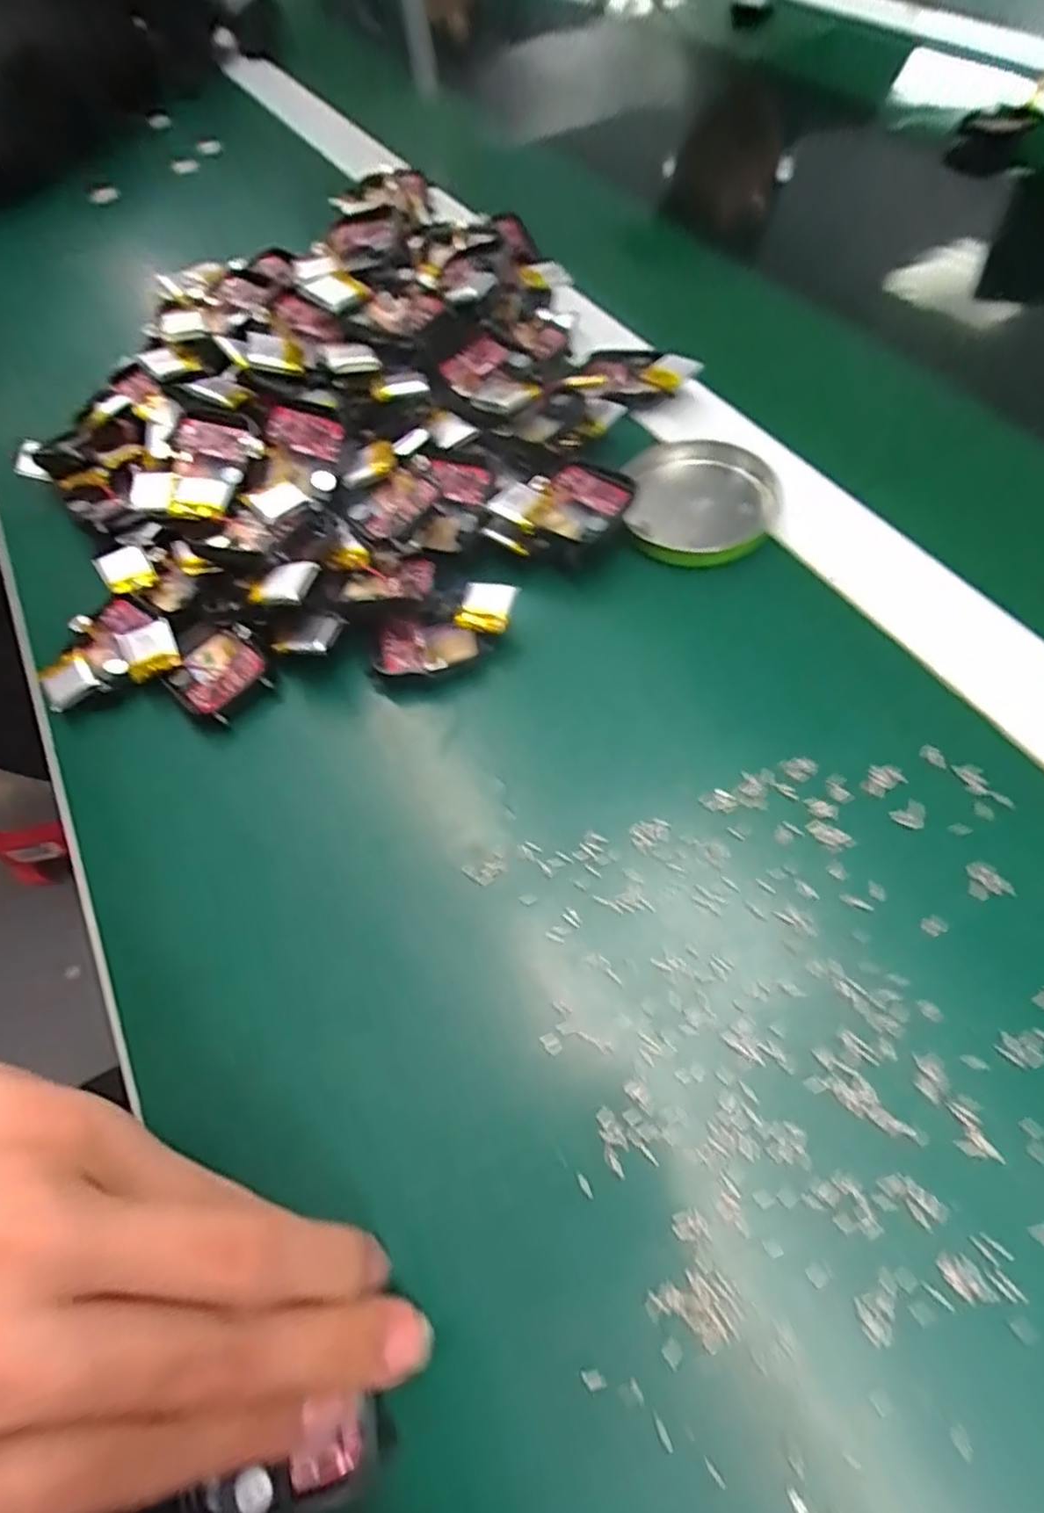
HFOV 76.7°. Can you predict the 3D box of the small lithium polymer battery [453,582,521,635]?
[{"bbox_3d":[-0.014,-0.058,0.254,0.021,0.006,0.020,11,64,12],"label":"small lithium polymer battery"}]

